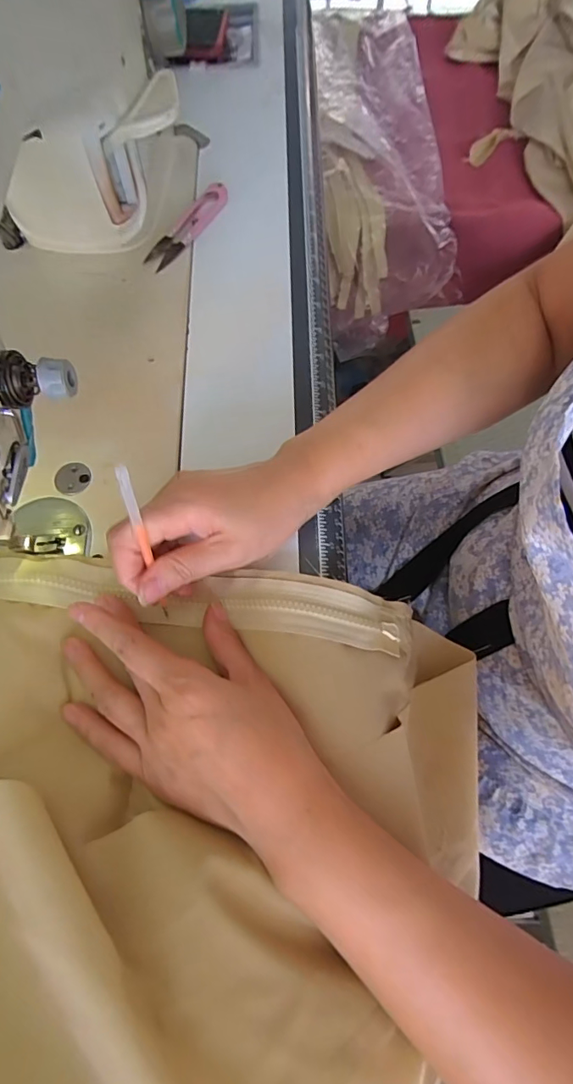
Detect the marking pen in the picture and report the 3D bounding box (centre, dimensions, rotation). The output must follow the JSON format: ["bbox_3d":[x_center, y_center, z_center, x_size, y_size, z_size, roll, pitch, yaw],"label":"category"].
[{"bbox_3d":[-0.075,0.005,0.256,0.006,0.112,0.004,0,46,1],"label":"marking pen"}]

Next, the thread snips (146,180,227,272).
[{"bbox_3d":[-0.085,-0.271,0.407,0.023,0.015,0.097,31,73,11],"label":"thread snips"}]

